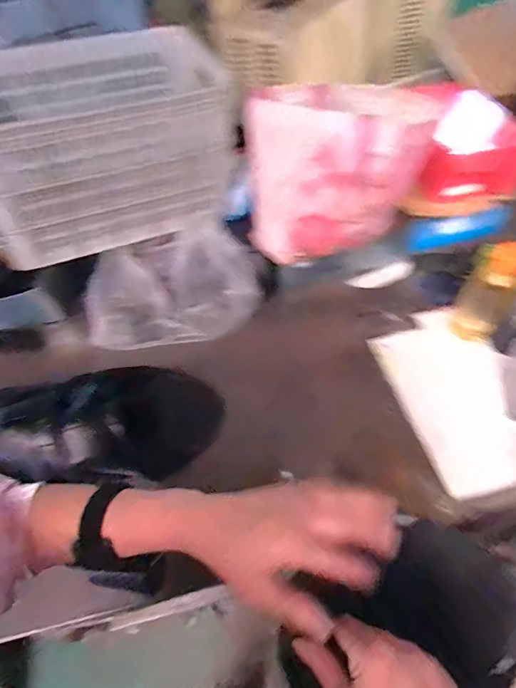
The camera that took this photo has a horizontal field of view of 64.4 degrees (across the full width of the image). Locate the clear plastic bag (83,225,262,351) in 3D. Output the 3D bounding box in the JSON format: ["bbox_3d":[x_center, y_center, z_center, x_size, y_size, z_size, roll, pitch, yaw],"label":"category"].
[{"bbox_3d":[-0.202,-0.134,0.924,0.379,0.107,0.279,-20,55,-9],"label":"clear plastic bag"}]

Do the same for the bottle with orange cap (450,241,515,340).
[{"bbox_3d":[0.418,-0.092,0.744,0.084,0.205,0.086,27,61,22],"label":"bottle with orange cap"}]

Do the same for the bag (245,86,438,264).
[{"bbox_3d":[0.151,-0.351,0.819,0.326,0.242,0.243,-14,54,-5],"label":"bag"}]

